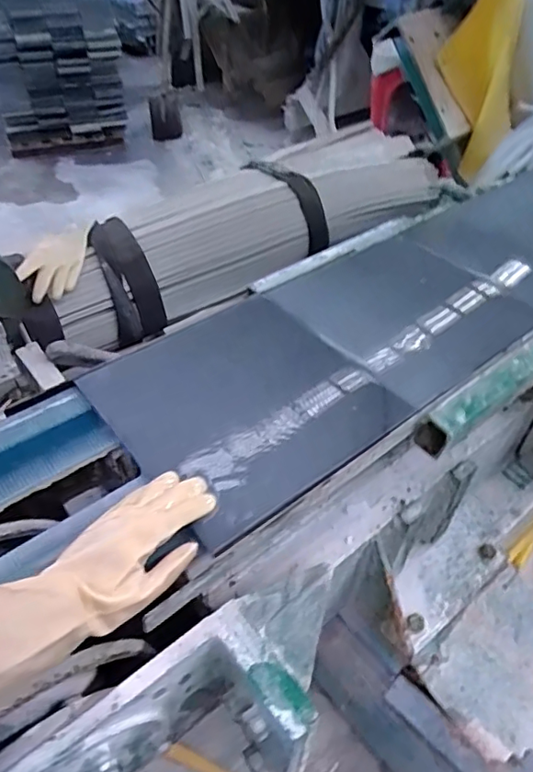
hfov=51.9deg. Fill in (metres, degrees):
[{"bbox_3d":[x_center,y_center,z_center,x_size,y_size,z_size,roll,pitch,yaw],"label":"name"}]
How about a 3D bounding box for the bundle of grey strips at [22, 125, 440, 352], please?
[{"bbox_3d":[-0.056,-0.339,1.180,0.912,0.173,0.281,-20,50,-21],"label":"bundle of grey strips"}]

